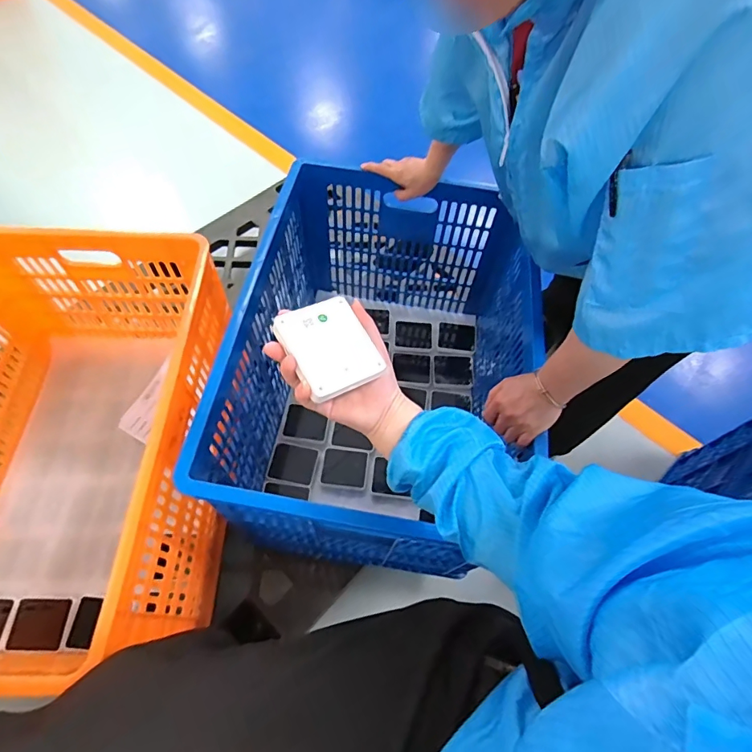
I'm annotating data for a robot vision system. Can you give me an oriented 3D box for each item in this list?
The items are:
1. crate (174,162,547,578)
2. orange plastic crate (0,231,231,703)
[{"bbox_3d":[0.013,0.006,0.947,0.484,0.485,0.678,8,60,2],"label":"crate"},{"bbox_3d":[-0.531,0.129,0.803,0.469,0.388,0.651,3,60,-1],"label":"orange plastic crate"}]

